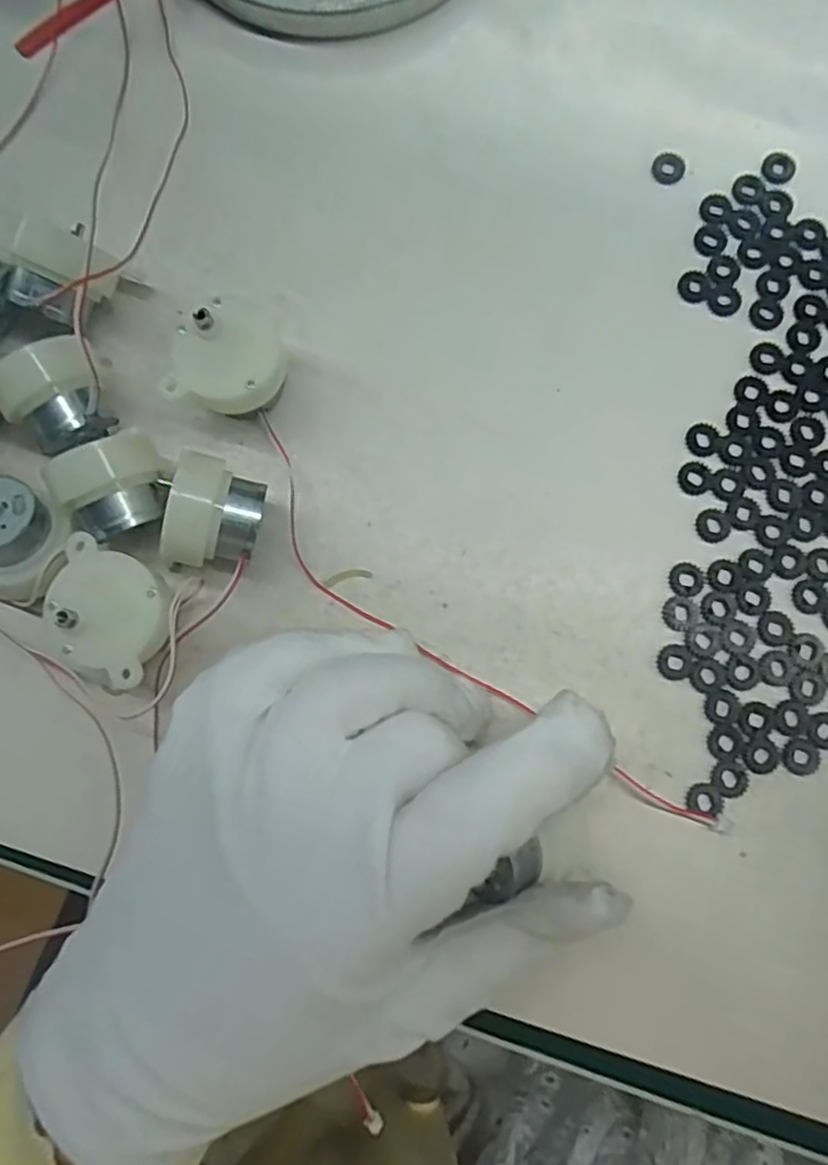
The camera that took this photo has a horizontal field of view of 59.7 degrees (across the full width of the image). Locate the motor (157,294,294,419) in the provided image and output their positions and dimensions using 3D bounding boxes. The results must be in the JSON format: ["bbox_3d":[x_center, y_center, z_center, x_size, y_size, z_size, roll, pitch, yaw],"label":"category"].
[{"bbox_3d":[-0.054,-0.066,0.220,0.031,0.030,0.036,10,82,3],"label":"motor"}]

